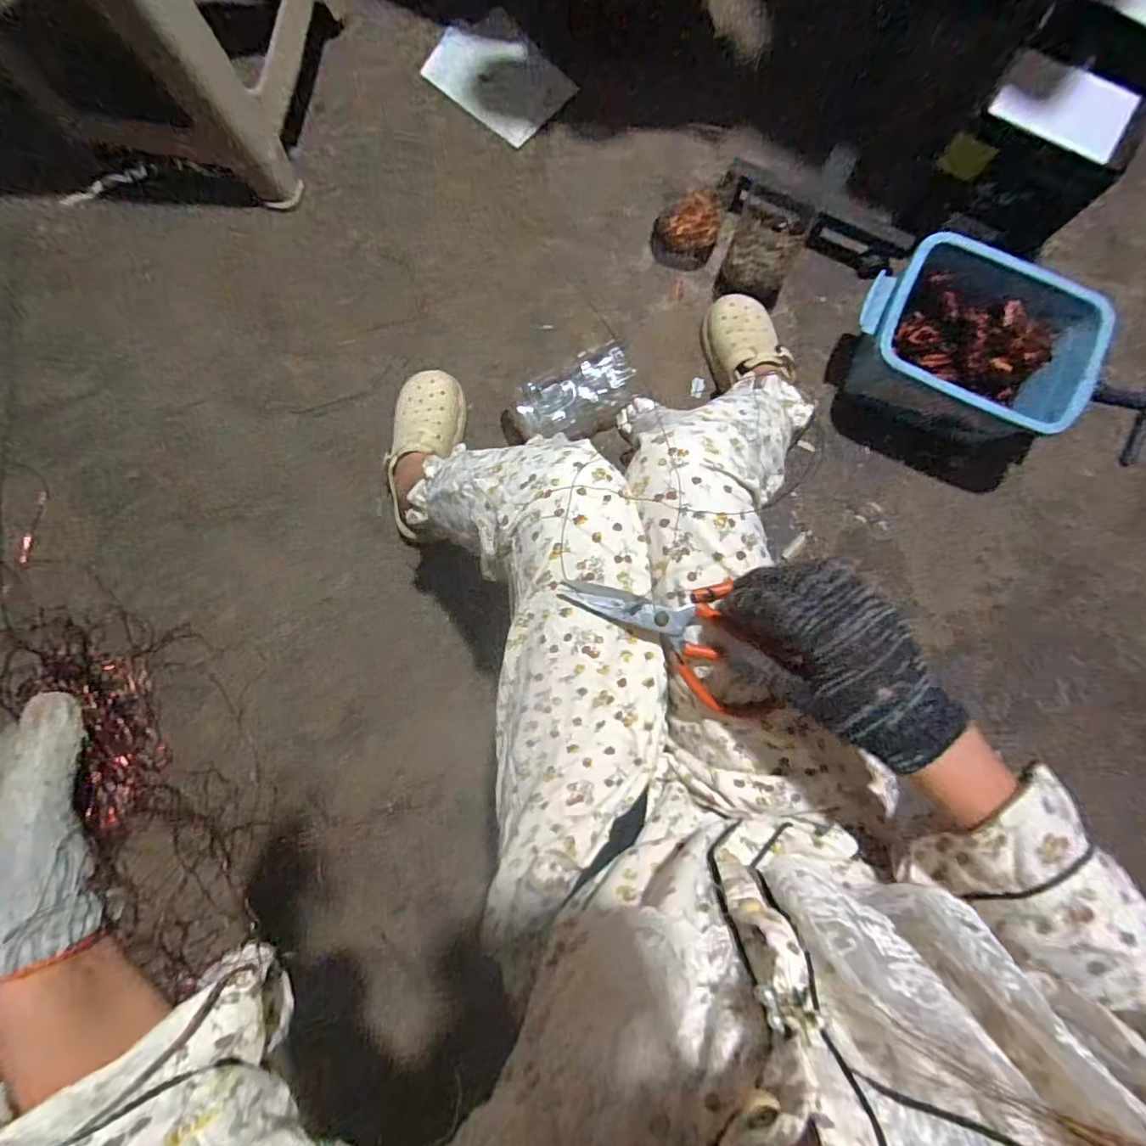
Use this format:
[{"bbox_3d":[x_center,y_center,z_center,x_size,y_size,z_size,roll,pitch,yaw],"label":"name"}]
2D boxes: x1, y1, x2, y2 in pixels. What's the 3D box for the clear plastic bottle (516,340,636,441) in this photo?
[{"bbox_3d":[0.006,-0.262,0.842,0.190,0.083,0.090,-26,87,1],"label":"clear plastic bottle"}]

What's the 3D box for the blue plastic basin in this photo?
[{"bbox_3d":[0.540,-0.305,0.770,0.300,0.196,0.190,36,90,3],"label":"blue plastic basin"}]

